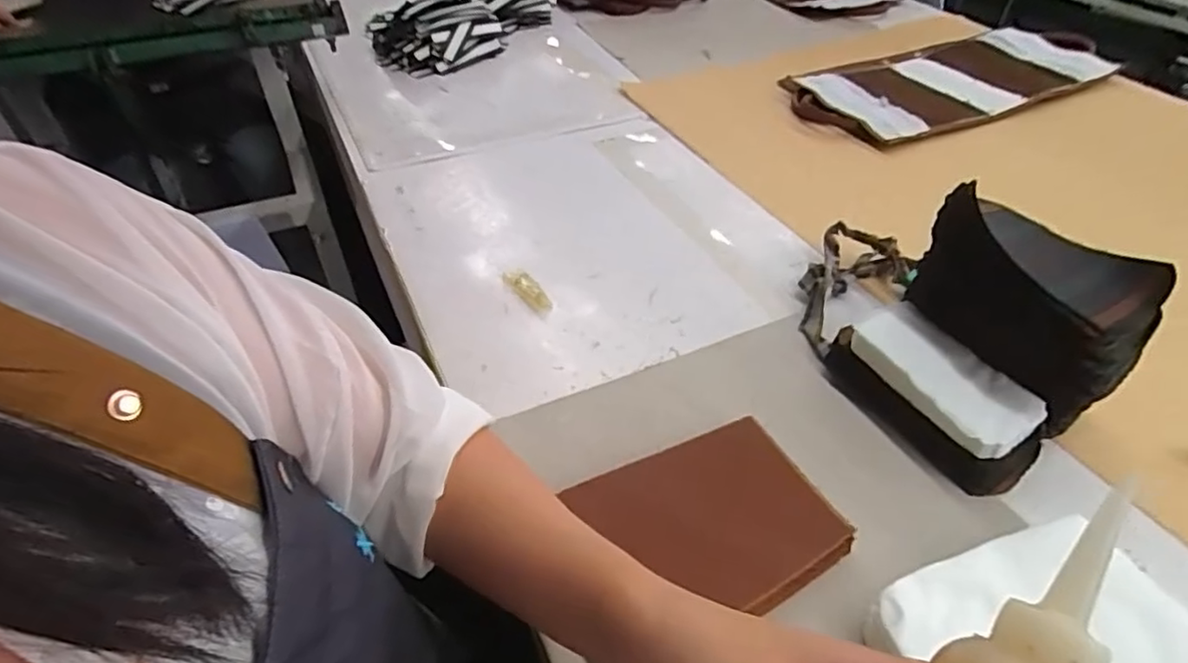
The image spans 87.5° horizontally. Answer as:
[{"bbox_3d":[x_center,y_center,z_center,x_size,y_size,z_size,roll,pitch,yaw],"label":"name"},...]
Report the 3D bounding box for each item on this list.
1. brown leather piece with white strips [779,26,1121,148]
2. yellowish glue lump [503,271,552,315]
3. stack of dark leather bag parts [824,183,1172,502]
[{"bbox_3d":[0.600,-0.431,1.055,0.579,0.027,0.245,-18,47,-18],"label":"brown leather piece with white strips"},{"bbox_3d":[-0.070,-0.045,0.676,0.022,0.009,0.081,-28,51,-26],"label":"yellowish glue lump"},{"bbox_3d":[0.327,0.003,0.521,0.166,0.150,0.176,-24,49,-22],"label":"stack of dark leather bag parts"}]

